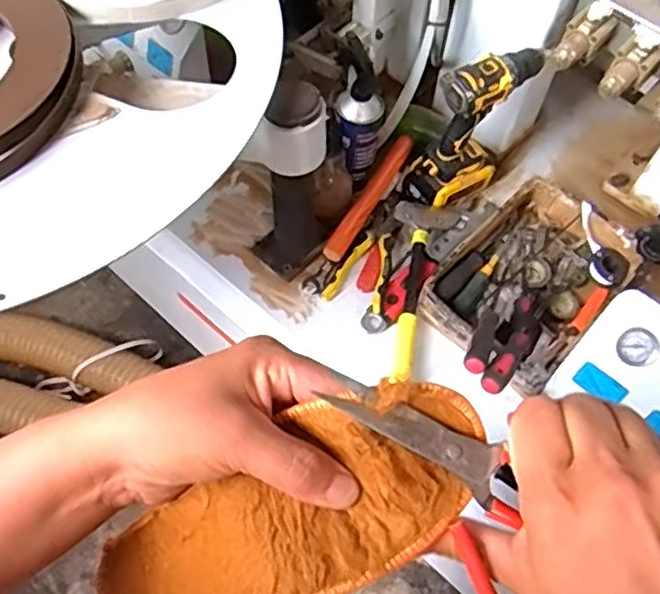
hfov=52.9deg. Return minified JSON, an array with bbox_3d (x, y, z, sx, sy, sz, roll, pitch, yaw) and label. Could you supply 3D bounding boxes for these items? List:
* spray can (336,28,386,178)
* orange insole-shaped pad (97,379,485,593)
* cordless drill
[{"bbox_3d":[0.045,-0.269,0.974,0.061,0.215,0.065,1,60,-2],"label":"spray can"},{"bbox_3d":[-0.034,0.115,0.325,0.228,0.046,0.077,-28,62,14],"label":"orange insole-shaped pad"},{"bbox_3d":[0.210,-0.252,0.974,0.166,0.230,0.074,-20,63,-13],"label":"cordless drill"}]

